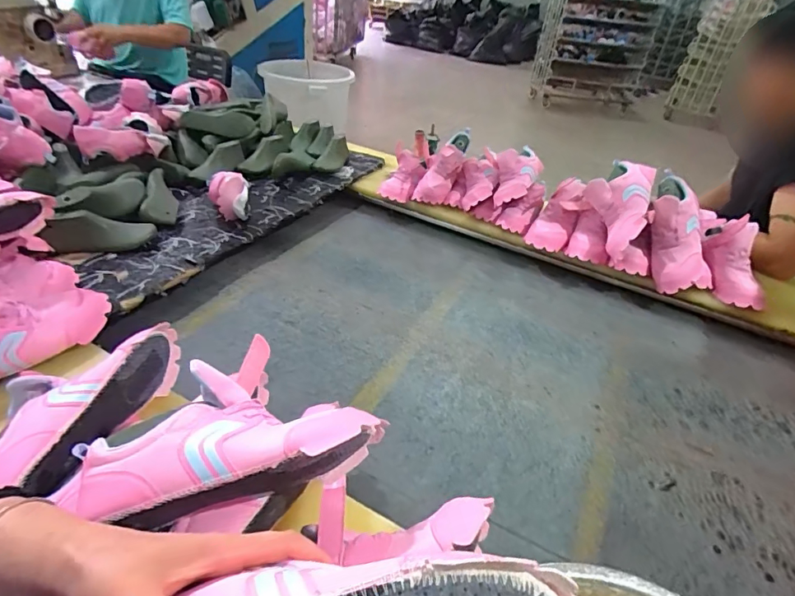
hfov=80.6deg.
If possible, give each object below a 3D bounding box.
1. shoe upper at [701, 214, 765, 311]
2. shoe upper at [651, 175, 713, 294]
[{"bbox_3d":[0.719,-0.073,0.996,0.065,0.106,0.203,2,65,-7],"label":"shoe upper"},{"bbox_3d":[0.613,-0.146,1.022,0.124,0.058,0.273,4,79,-5],"label":"shoe upper"}]

